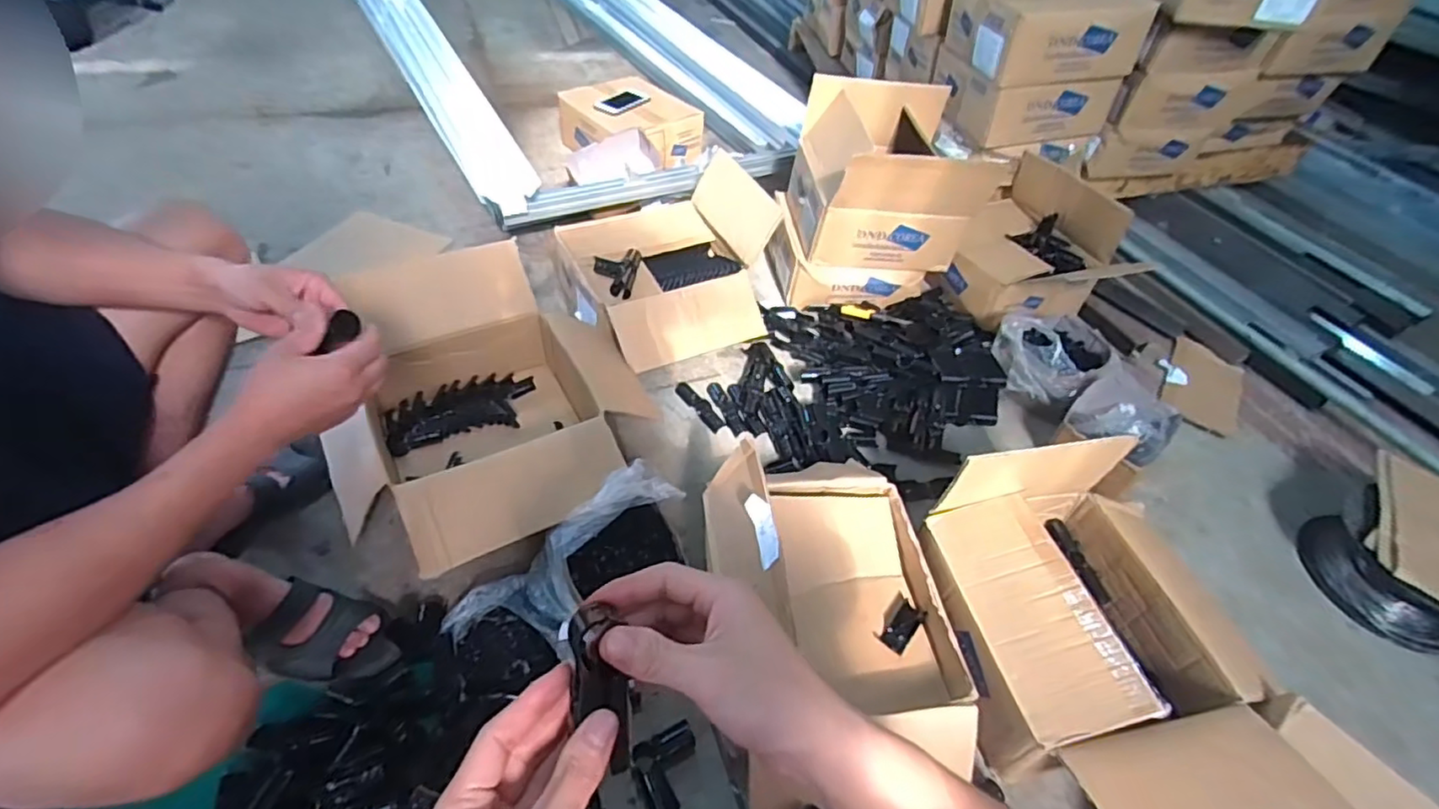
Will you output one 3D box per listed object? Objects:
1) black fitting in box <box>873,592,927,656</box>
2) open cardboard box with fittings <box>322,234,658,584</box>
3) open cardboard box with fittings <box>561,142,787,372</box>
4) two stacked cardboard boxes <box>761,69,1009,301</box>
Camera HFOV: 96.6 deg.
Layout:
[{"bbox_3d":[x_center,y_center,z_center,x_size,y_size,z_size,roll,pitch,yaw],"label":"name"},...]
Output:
[{"bbox_3d":[0.240,0.292,0.852,0.044,0.015,0.081,33,51,23],"label":"black fitting in box"},{"bbox_3d":[-0.367,-0.006,1.031,0.488,0.194,0.501,-22,53,-25],"label":"open cardboard box with fittings"},{"bbox_3d":[-0.087,-0.290,1.298,0.406,0.194,0.378,-19,52,-23],"label":"open cardboard box with fittings"},{"bbox_3d":[0.319,-0.442,1.386,0.356,0.364,0.327,0,47,-7],"label":"two stacked cardboard boxes"}]

